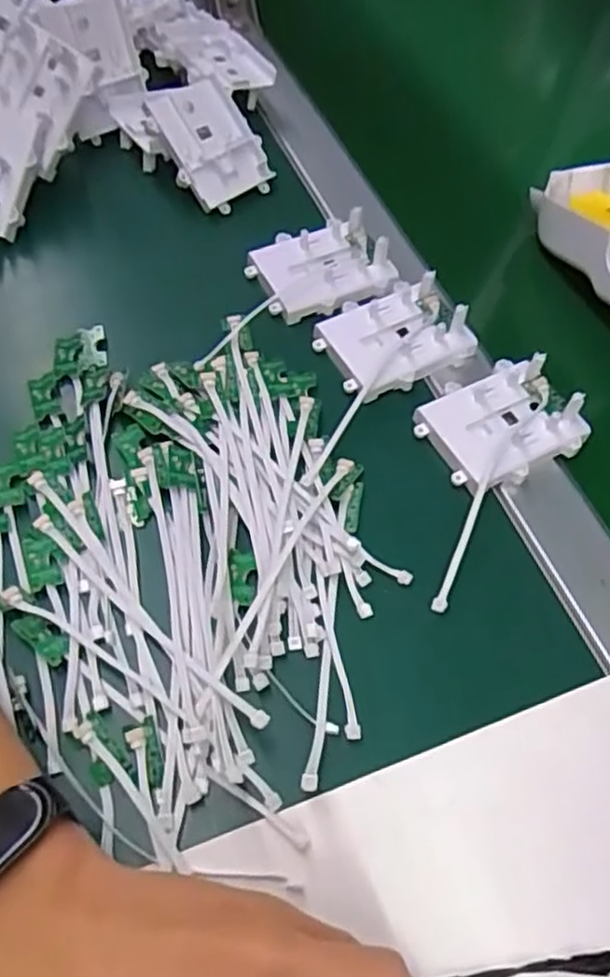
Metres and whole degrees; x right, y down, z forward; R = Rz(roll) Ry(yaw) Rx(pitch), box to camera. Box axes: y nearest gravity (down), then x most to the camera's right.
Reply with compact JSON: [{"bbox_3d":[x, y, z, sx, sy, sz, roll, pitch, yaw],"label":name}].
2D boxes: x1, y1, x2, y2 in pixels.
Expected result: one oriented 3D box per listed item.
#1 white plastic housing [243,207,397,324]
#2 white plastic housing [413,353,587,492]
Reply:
[{"bbox_3d":[0.010,-0.147,0.477,0.085,0.022,0.069,-18,64,-13],"label":"white plastic housing"},{"bbox_3d":[0.115,-0.042,0.415,0.088,0.027,0.067,-23,65,-15],"label":"white plastic housing"}]

